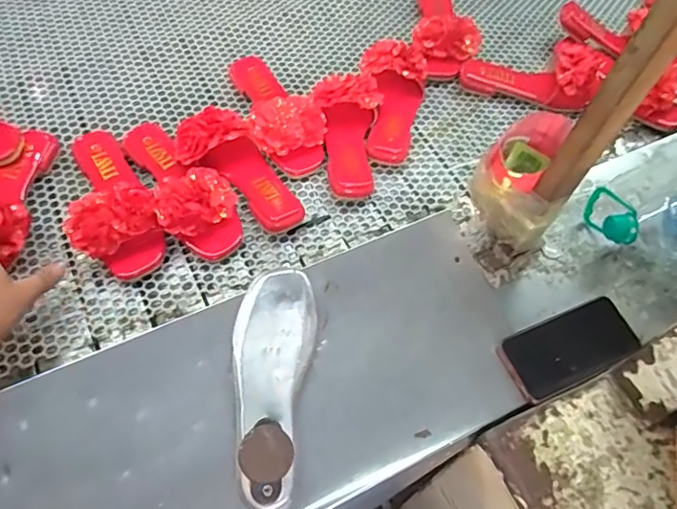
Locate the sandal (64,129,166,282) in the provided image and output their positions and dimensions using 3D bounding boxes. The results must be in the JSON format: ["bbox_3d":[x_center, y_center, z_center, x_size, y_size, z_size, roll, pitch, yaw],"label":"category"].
[{"bbox_3d":[-0.294,-0.082,0.692,0.099,0.070,0.228,-13,60,-12],"label":"sandal"}]

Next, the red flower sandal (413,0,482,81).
[{"bbox_3d":[0.185,-0.389,0.914,0.102,0.066,0.223,7,58,1],"label":"red flower sandal"}]

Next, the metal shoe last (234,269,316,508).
[{"bbox_3d":[-0.074,0.122,0.537,0.079,0.097,0.230,6,58,0],"label":"metal shoe last"}]

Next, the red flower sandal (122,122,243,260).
[{"bbox_3d":[-0.205,-0.097,0.708,0.098,0.071,0.216,-24,63,-17],"label":"red flower sandal"}]

